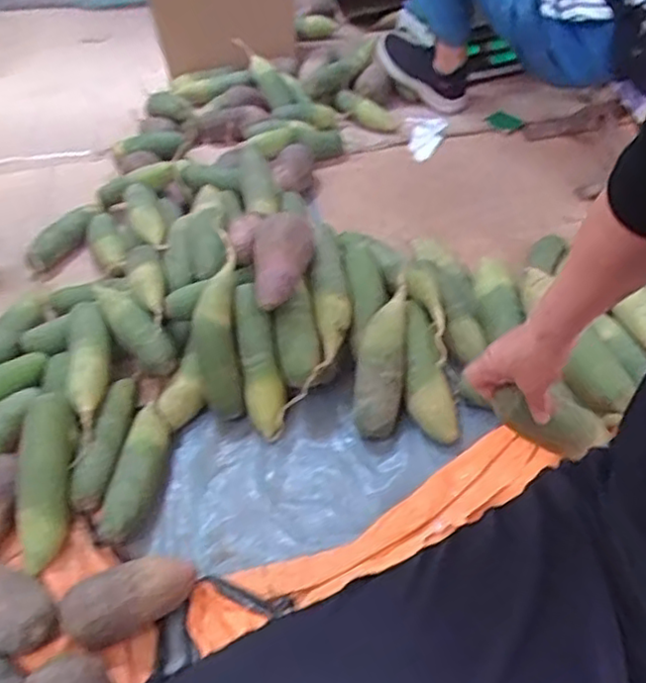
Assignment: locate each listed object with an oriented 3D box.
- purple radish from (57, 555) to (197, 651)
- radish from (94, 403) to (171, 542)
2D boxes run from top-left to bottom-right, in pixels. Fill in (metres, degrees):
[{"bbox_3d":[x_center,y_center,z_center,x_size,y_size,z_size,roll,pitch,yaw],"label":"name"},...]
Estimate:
[{"bbox_3d":[-0.206,0.276,0.715,0.139,0.068,0.063,-22,48,-16],"label":"purple radish"},{"bbox_3d":[-0.235,0.163,0.847,0.055,0.050,0.196,4,46,9],"label":"radish"}]

